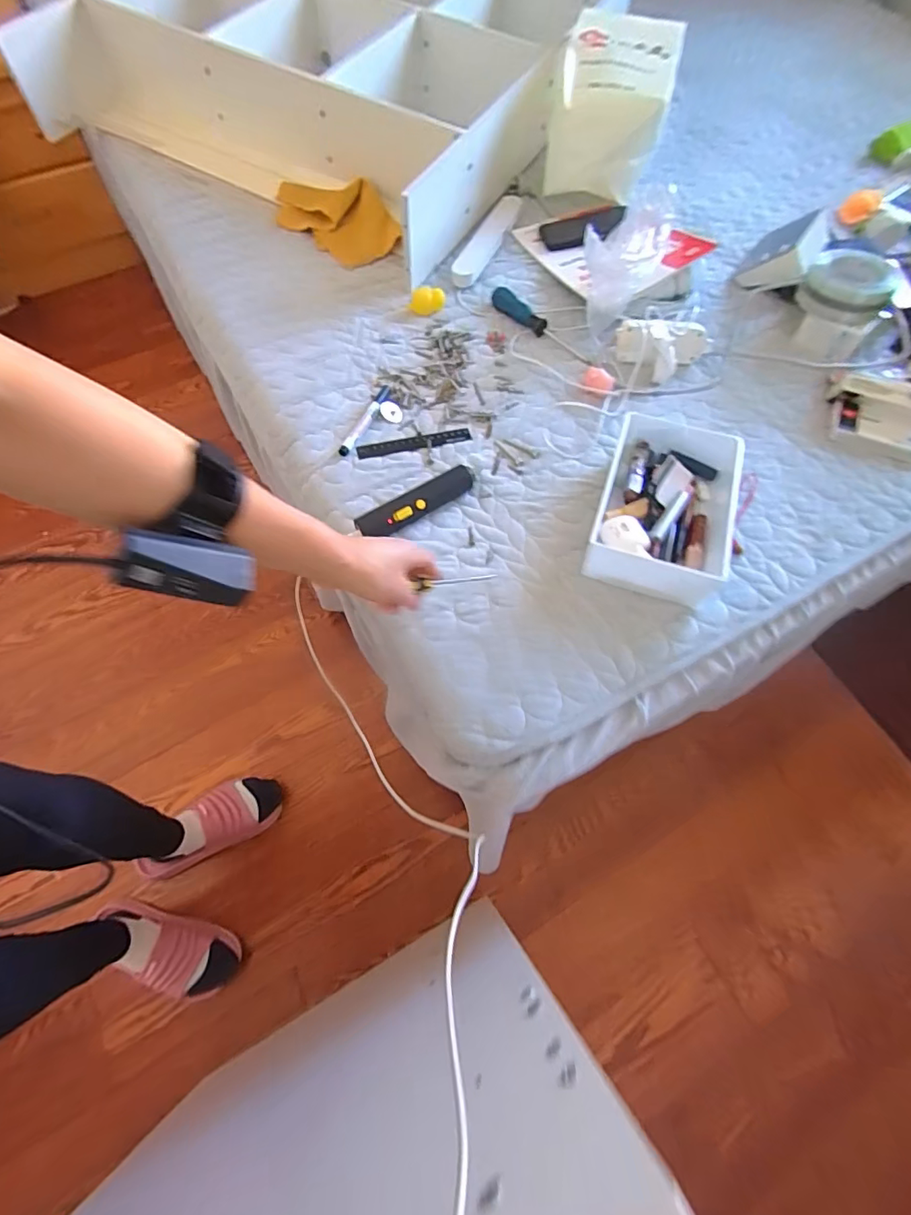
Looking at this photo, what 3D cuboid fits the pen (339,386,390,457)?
[{"bbox_3d":[-0.123,-0.262,0.713,0.017,0.016,0.142,21,67,7],"label":"pen"}]

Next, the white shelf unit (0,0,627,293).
[{"bbox_3d":[-0.233,-1.071,0.998,0.871,0.169,0.778,28,68,10],"label":"white shelf unit"}]

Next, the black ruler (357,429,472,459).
[{"bbox_3d":[-0.055,-0.222,0.702,0.155,0.005,0.022,-13,72,-9],"label":"black ruler"}]

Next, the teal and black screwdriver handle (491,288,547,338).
[{"bbox_3d":[0.103,-0.471,0.819,0.102,0.025,0.029,36,70,13],"label":"teal and black screwdriver handle"}]

